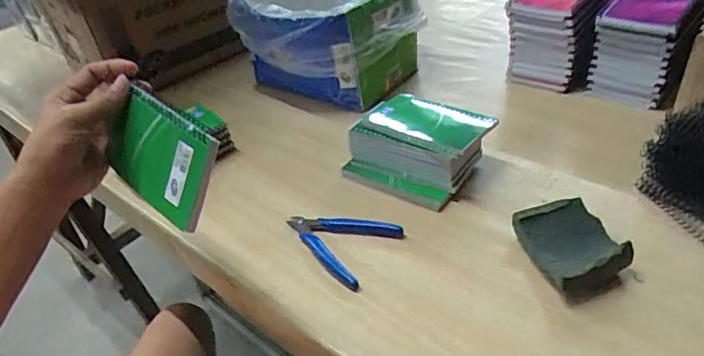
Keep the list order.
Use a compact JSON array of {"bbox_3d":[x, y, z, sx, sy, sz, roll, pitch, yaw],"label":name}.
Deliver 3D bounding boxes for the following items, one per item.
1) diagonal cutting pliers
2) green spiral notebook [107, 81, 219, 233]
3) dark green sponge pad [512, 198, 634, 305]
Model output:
[{"bbox_3d":[-0.018,0.060,0.512,0.113,0.009,0.084,20,45,32],"label":"diagonal cutting pliers"},{"bbox_3d":[-0.159,-0.019,0.419,0.121,0.081,0.010,31,19,31],"label":"green spiral notebook"},{"bbox_3d":[0.193,0.060,0.451,0.072,0.035,0.093,-12,37,-7],"label":"dark green sponge pad"}]

